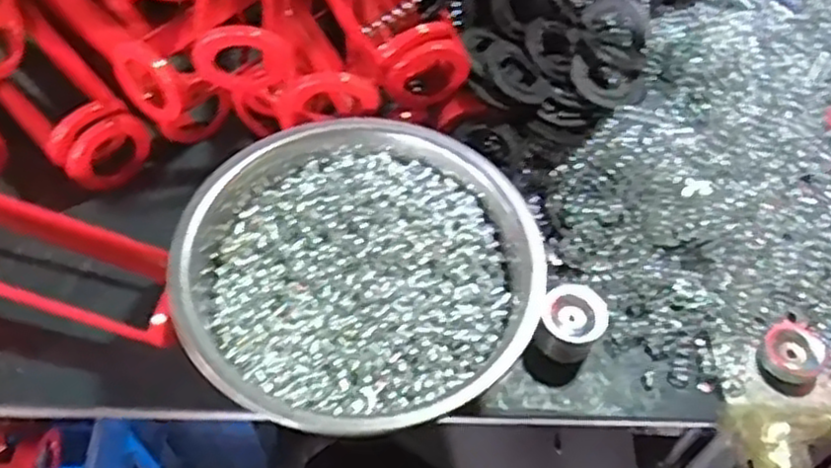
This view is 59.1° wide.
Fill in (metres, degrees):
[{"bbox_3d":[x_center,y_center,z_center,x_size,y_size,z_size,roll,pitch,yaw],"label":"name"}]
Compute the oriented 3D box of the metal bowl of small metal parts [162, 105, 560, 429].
[{"bbox_3d":[-0.033,0.027,0.403,0.182,0.069,0.179,2,55,-3],"label":"metal bowl of small metal parts"}]

